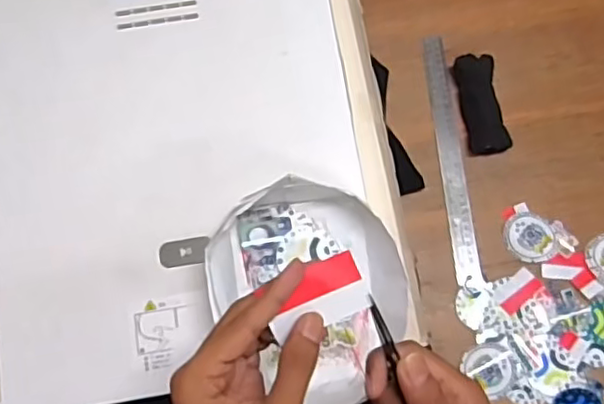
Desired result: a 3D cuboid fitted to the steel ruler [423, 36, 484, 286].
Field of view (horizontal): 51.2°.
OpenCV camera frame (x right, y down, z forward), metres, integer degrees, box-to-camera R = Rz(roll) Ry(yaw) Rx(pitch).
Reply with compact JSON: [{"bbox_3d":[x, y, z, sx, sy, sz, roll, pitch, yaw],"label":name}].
[{"bbox_3d":[0.183,-0.060,0.781,0.030,0.006,0.319,-7,75,3],"label":"steel ruler"}]

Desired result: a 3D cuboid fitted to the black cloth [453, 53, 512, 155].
[{"bbox_3d":[0.224,-0.119,0.778,0.047,0.033,0.129,-9,74,-1],"label":"black cloth"}]

